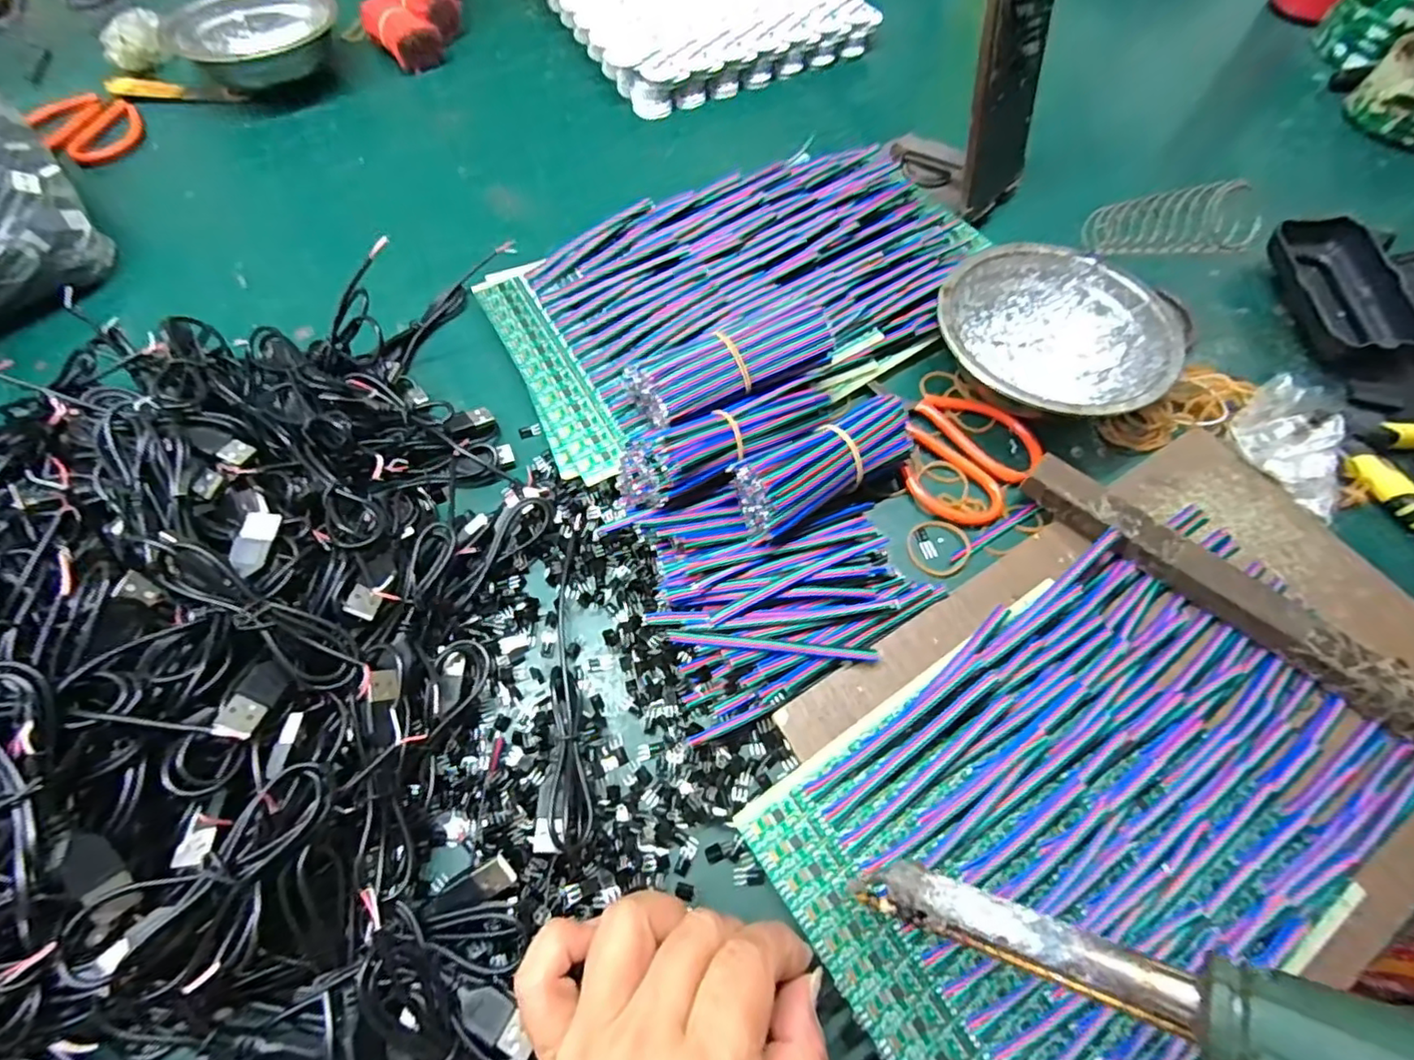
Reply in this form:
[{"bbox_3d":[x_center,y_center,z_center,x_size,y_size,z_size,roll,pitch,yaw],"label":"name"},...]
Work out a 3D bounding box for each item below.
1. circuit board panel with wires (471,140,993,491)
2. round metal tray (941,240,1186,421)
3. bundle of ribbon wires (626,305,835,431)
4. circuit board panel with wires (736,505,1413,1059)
[{"bbox_3d":[0.031,-0.152,0.396,0.307,0.030,0.170,-24,64,-13],"label":"circuit board panel with wires"},{"bbox_3d":[0.196,-0.108,0.368,0.123,0.039,0.123,0,61,0],"label":"round metal tray"},{"bbox_3d":[0.014,-0.085,0.338,0.107,0.035,0.036,-20,65,-11],"label":"bundle of ribbon wires"},{"bbox_3d":[0.173,0.108,0.267,0.281,0.011,0.160,-29,65,-16],"label":"circuit board panel with wires"}]

